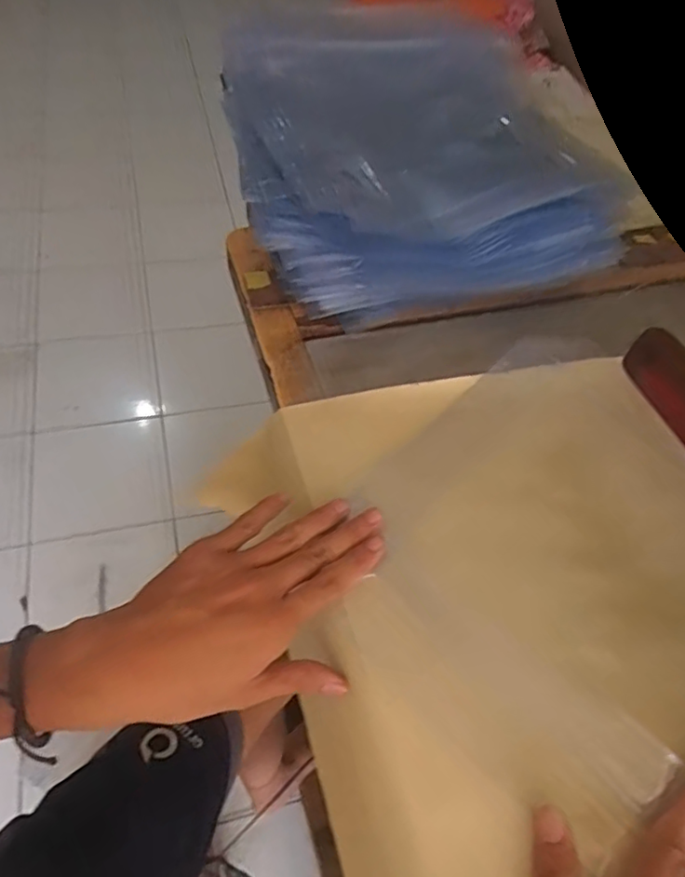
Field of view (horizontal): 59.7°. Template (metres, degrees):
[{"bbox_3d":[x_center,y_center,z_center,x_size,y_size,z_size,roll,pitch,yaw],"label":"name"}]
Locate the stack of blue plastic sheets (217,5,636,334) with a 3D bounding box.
[{"bbox_3d":[0.061,-0.272,0.574,0.319,0.105,0.353,-5,54,-10],"label":"stack of blue plastic sheets"}]

